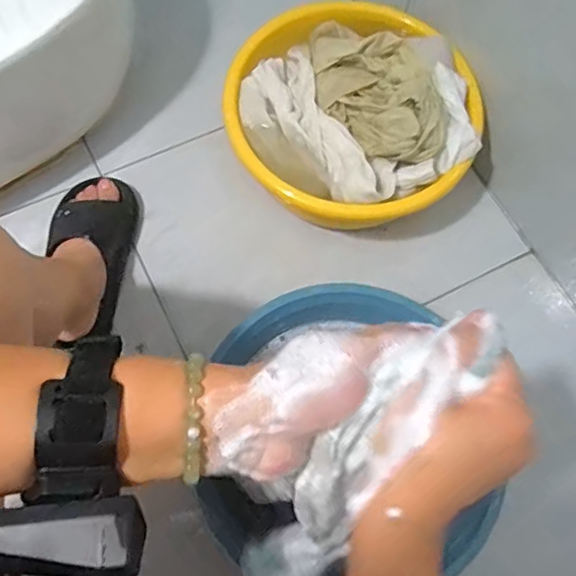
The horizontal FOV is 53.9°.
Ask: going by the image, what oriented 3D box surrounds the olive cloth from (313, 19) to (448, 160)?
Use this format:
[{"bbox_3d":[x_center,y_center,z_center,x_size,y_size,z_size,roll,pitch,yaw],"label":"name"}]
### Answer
[{"bbox_3d":[0.107,-0.277,0.746,0.131,0.069,0.259,-33,73,-14],"label":"olive cloth"}]

